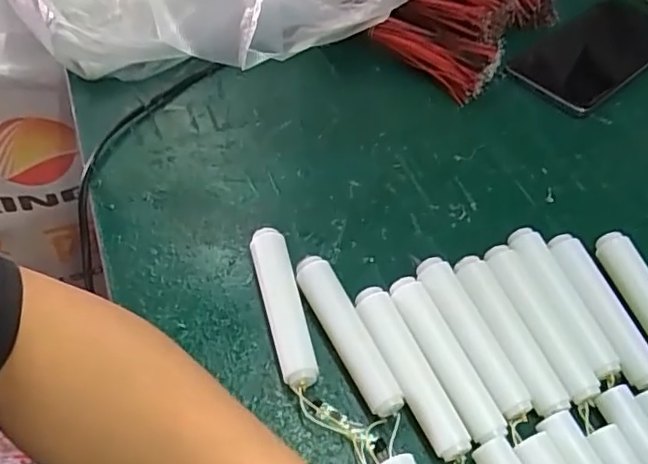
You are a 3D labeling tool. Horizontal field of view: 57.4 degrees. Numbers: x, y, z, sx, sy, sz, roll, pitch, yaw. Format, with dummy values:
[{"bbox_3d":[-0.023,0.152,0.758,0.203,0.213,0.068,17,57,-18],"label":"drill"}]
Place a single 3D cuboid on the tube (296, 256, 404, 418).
[{"bbox_3d":[0.012,0.050,0.296,0.018,0.014,0.090,-21,55,-19],"label":"tube"}]

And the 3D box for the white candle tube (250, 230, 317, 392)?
[{"bbox_3d":[-0.020,0.038,0.305,0.021,0.018,0.090,-11,53,-12],"label":"white candle tube"}]

